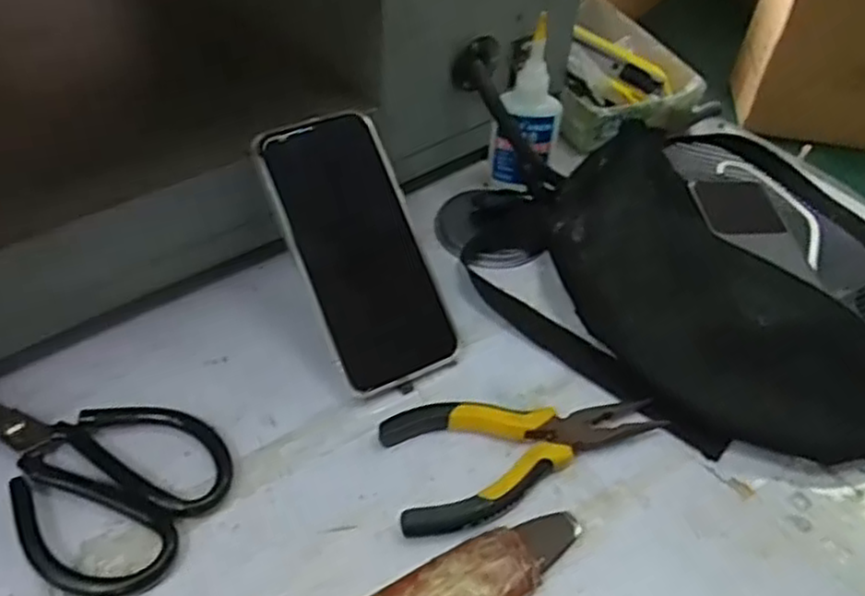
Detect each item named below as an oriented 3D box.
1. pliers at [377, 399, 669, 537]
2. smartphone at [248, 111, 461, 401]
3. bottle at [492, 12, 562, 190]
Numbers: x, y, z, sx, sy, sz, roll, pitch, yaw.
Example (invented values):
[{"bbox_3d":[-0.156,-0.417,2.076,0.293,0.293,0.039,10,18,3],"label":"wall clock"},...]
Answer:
[{"bbox_3d":[0.053,0.081,0.396,0.154,0.017,0.067,-9,48,-13],"label":"pliers"},{"bbox_3d":[-0.044,-0.029,0.433,0.075,0.011,0.163,-21,89,-22],"label":"smartphone"},{"bbox_3d":[0.066,-0.129,0.512,0.044,0.114,0.027,19,48,14],"label":"bottle"}]

